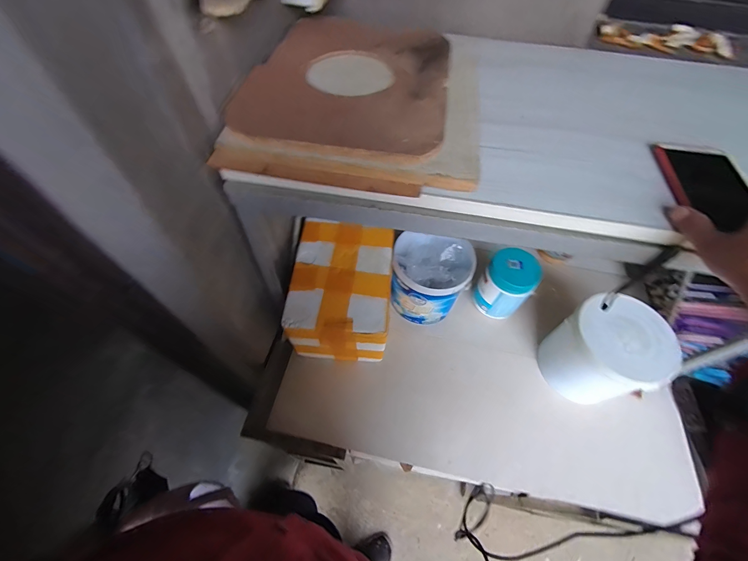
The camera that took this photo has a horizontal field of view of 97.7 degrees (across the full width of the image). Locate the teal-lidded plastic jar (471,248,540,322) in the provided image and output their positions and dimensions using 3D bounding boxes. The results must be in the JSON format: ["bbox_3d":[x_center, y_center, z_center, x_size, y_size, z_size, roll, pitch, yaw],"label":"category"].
[{"bbox_3d":[0.269,0.011,0.671,0.101,0.133,0.083,32,62,17],"label":"teal-lidded plastic jar"}]

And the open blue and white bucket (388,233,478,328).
[{"bbox_3d":[0.113,-0.006,0.680,0.149,0.137,0.148,1,58,-2],"label":"open blue and white bucket"}]

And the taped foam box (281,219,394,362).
[{"bbox_3d":[-0.058,0.025,0.641,0.173,0.146,0.224,5,58,1],"label":"taped foam box"}]

